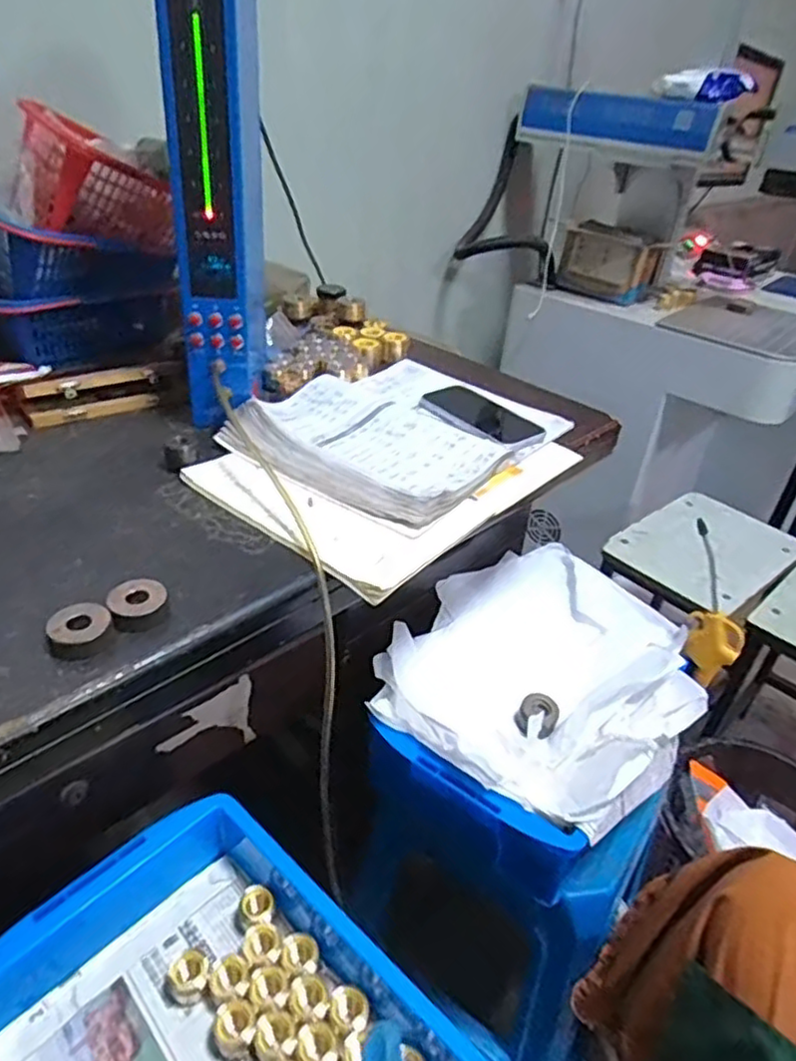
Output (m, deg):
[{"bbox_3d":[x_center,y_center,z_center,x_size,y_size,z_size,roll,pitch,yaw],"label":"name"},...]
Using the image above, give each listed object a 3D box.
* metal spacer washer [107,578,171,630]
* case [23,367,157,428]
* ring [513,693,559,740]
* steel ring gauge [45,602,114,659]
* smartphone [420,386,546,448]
[{"bbox_3d":[-0.189,0.053,0.492,0.040,0.019,0.034,-10,38,-21],"label":"metal spacer washer"},{"bbox_3d":[-0.337,-0.151,0.747,0.131,0.040,0.040,-16,40,-28],"label":"case"},{"bbox_3d":[0.151,0.202,0.734,0.042,0.020,0.052,22,38,22],"label":"ring"},{"bbox_3d":[-0.217,0.068,0.462,0.040,0.019,0.033,-15,39,-26],"label":"steel ring gauge"},{"bbox_3d":[0.098,-0.138,0.799,0.081,0.010,0.145,-21,42,-32],"label":"smartphone"}]

